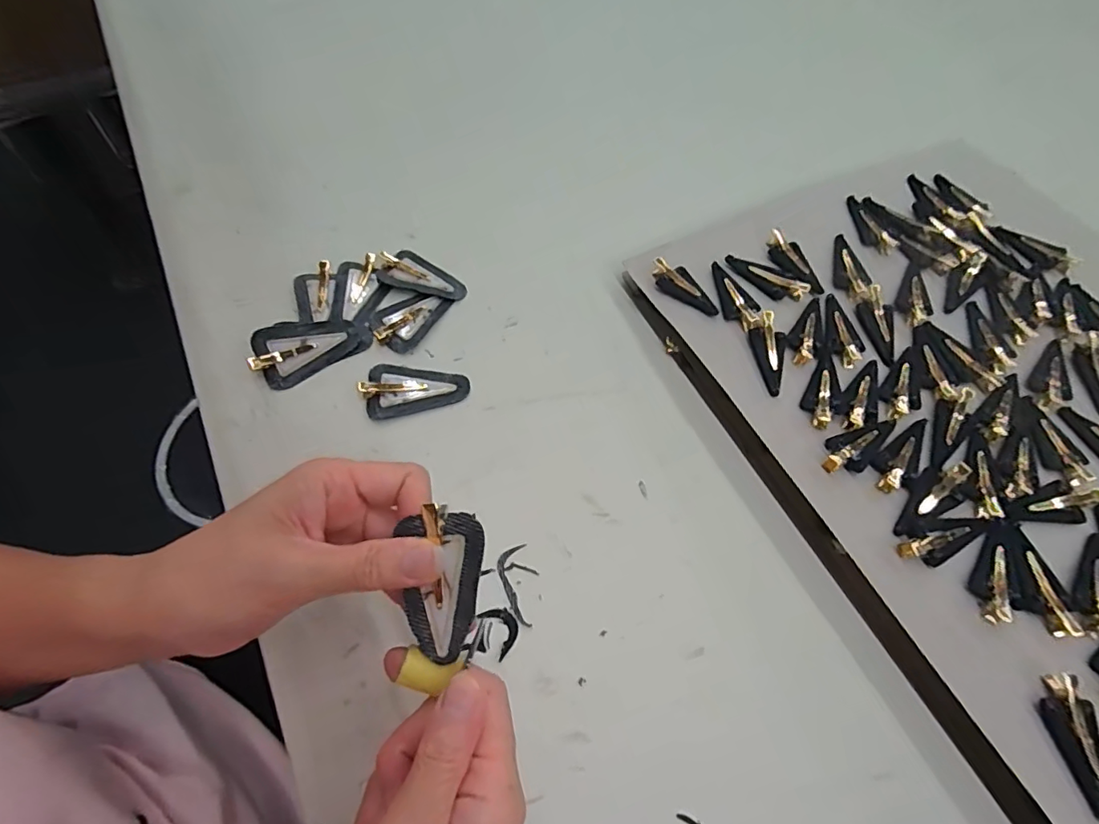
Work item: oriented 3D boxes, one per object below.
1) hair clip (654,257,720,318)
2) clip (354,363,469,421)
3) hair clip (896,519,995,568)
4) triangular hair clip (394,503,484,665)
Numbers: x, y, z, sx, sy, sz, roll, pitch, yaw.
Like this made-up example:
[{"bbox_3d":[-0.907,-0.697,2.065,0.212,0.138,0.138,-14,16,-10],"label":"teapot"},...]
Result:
[{"bbox_3d":[0.099,-0.092,0.381,0.059,0.006,0.021,42,70,18],"label":"hair clip"},{"bbox_3d":[-0.092,-0.020,0.353,0.068,0.009,0.040,-14,64,-8],"label":"clip"},{"bbox_3d":[0.225,0.071,0.293,0.059,0.009,0.021,-14,64,-8],"label":"hair clip"},{"bbox_3d":[-0.047,0.073,0.225,0.035,0.008,0.061,4,86,3],"label":"triangular hair clip"}]

